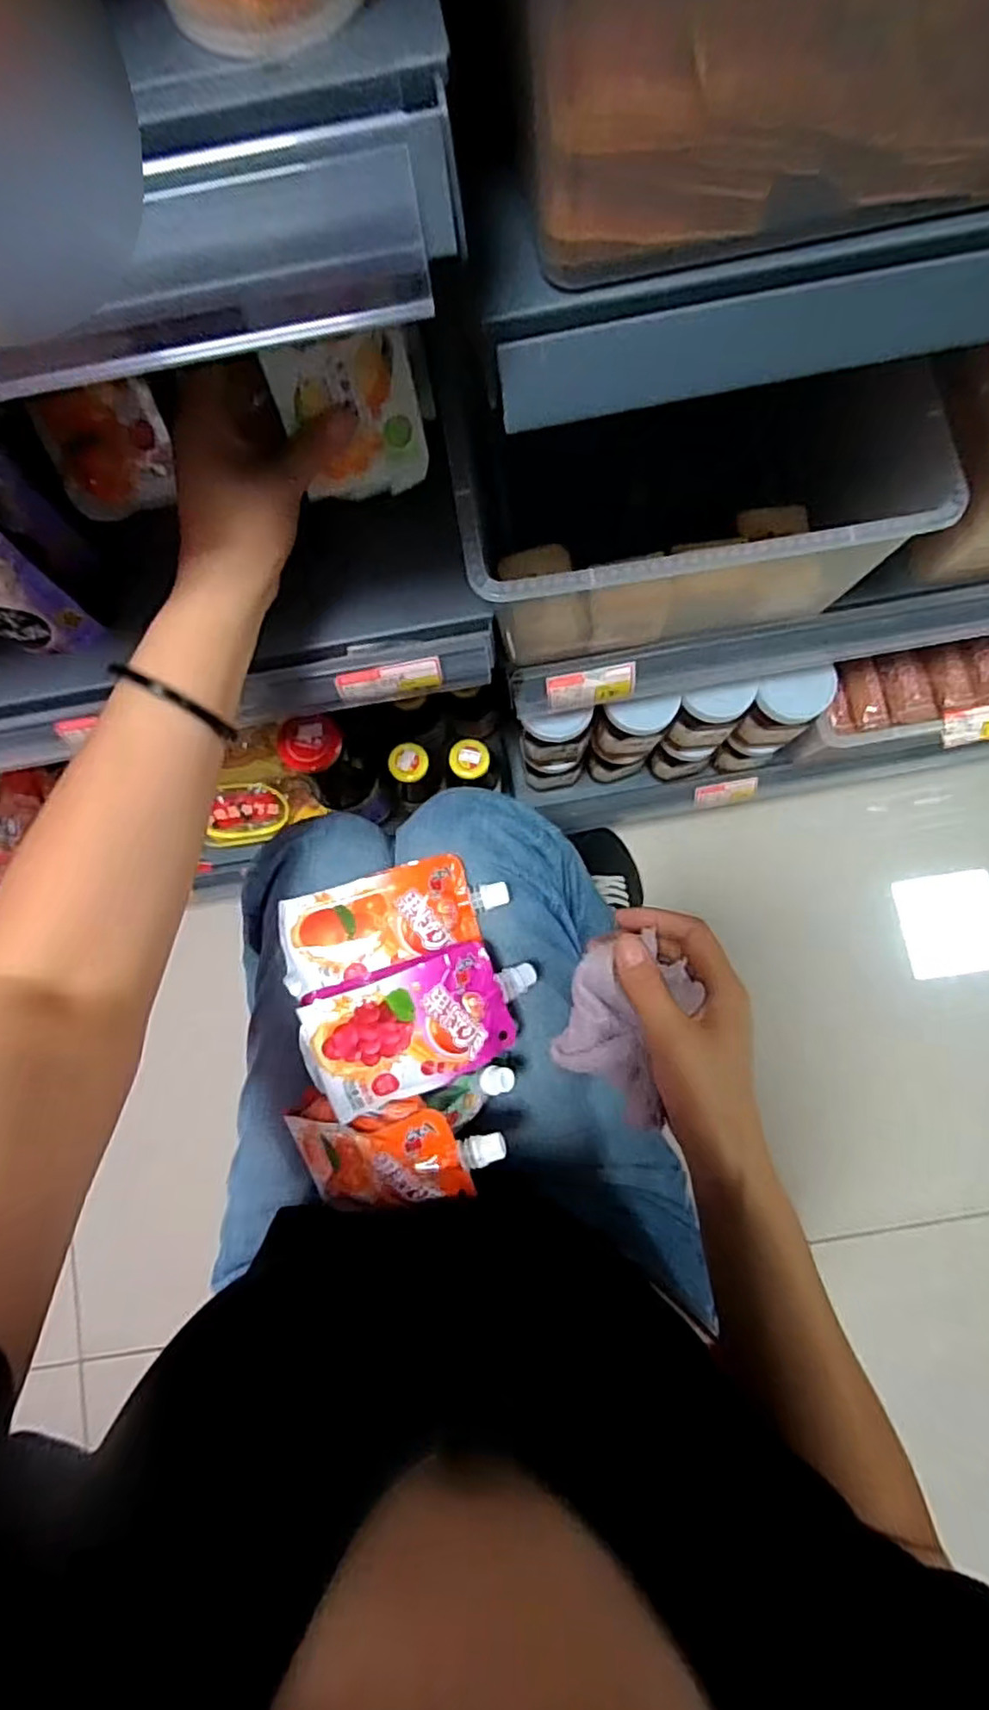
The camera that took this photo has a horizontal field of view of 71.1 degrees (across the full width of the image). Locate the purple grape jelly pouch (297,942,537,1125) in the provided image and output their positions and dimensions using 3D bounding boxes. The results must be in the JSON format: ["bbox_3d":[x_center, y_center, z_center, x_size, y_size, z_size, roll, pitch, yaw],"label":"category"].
[{"bbox_3d":[-0.040,0.110,0.458,0.148,0.051,0.095,-22,81,-1],"label":"purple grape jelly pouch"}]

